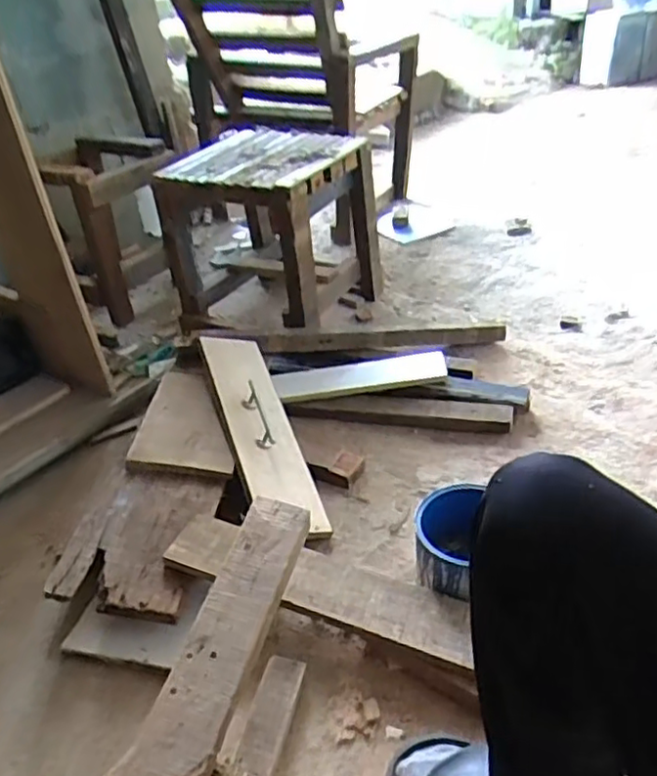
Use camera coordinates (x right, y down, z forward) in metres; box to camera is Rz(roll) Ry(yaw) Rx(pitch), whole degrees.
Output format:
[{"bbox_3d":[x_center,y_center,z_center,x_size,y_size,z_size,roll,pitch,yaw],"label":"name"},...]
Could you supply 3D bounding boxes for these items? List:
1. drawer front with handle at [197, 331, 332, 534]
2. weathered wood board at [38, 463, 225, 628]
[{"bbox_3d":[-0.120,0.065,1.150,0.127,0.039,0.455,-2,47,-27],"label":"drawer front with handle"},{"bbox_3d":[-0.275,0.211,0.972,0.185,0.034,0.260,12,42,2],"label":"weathered wood board"}]

